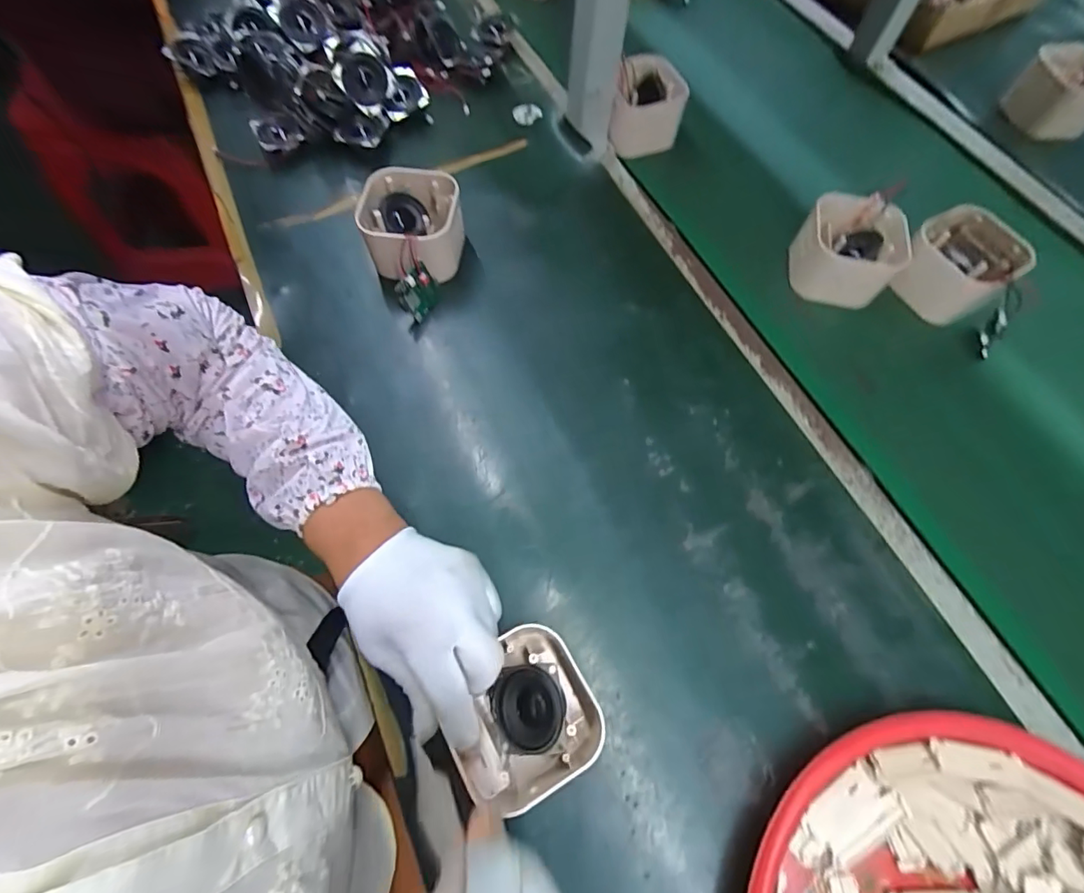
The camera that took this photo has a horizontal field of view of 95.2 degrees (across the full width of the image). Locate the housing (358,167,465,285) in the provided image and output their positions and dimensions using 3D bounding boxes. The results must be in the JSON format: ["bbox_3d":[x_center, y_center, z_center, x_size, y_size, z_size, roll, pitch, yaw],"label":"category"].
[{"bbox_3d":[-0.122,-0.194,0.482,0.092,0.061,0.139,-9,68,-4],"label":"housing"}]

